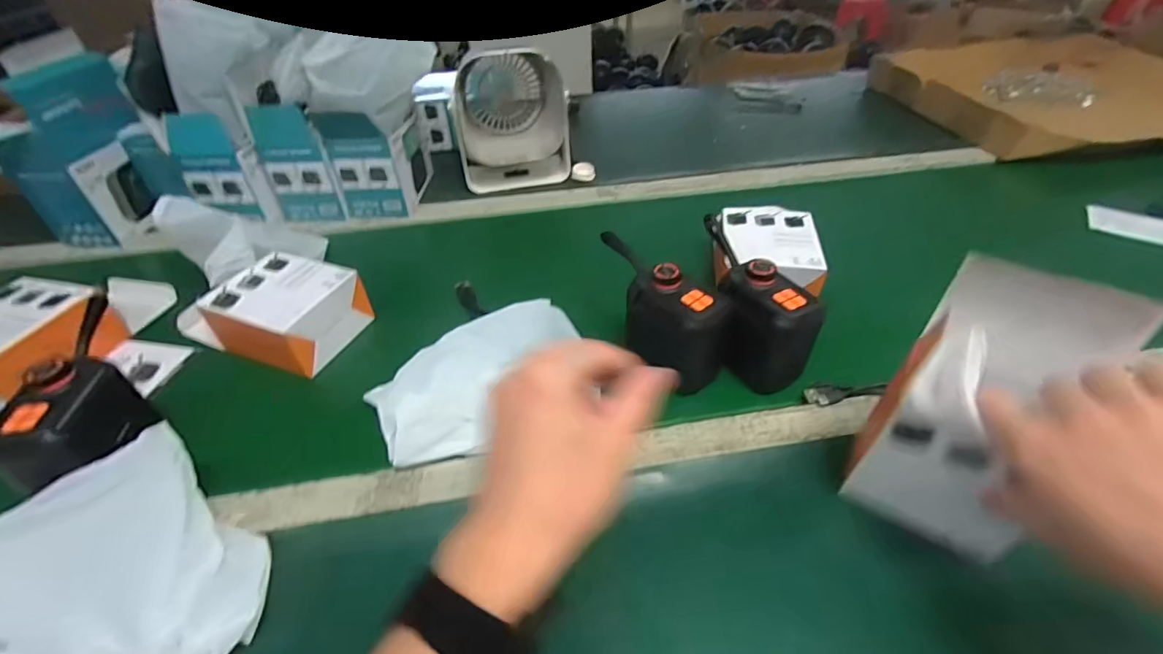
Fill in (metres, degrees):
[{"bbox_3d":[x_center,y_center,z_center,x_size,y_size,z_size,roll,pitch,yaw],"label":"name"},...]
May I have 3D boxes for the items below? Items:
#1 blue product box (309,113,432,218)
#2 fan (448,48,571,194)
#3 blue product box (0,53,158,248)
[{"bbox_3d":[-0.273,-0.234,0.692,0.094,0.139,0.101,0,41,2],"label":"blue product box"},{"bbox_3d":[-0.106,-0.297,0.751,0.152,0.162,0.120,-10,41,-10],"label":"fan"},{"bbox_3d":[-0.619,-0.217,0.636,0.085,0.190,0.133,4,41,6],"label":"blue product box"}]

